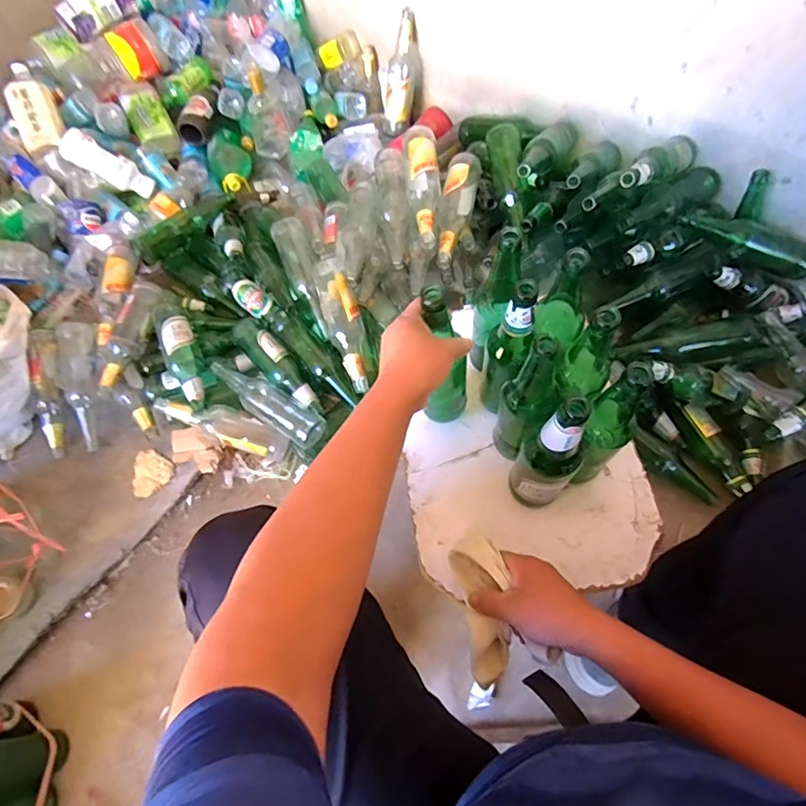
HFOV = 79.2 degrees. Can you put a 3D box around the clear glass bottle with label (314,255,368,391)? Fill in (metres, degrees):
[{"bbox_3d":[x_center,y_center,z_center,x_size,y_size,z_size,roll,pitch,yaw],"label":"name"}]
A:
[{"bbox_3d":[-0.117,-0.162,0.937,0.071,0.073,0.260,-16,77,-5],"label":"clear glass bottle with label"}]

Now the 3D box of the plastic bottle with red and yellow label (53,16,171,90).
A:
[{"bbox_3d":[-0.706,-0.828,1.165,0.248,0.089,0.105,-27,66,-11],"label":"plastic bottle with red and yellow label"}]

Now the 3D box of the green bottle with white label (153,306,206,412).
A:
[{"bbox_3d":[-0.434,-0.090,0.974,0.070,0.070,0.254,-26,66,-10],"label":"green bottle with white label"}]

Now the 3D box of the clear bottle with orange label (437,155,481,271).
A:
[{"bbox_3d":[0.107,-0.396,0.984,0.068,0.063,0.258,11,65,8],"label":"clear bottle with orange label"}]

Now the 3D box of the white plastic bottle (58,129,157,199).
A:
[{"bbox_3d":[-0.673,-0.547,1.120,0.190,0.054,0.057,25,60,-31],"label":"white plastic bottle"}]

